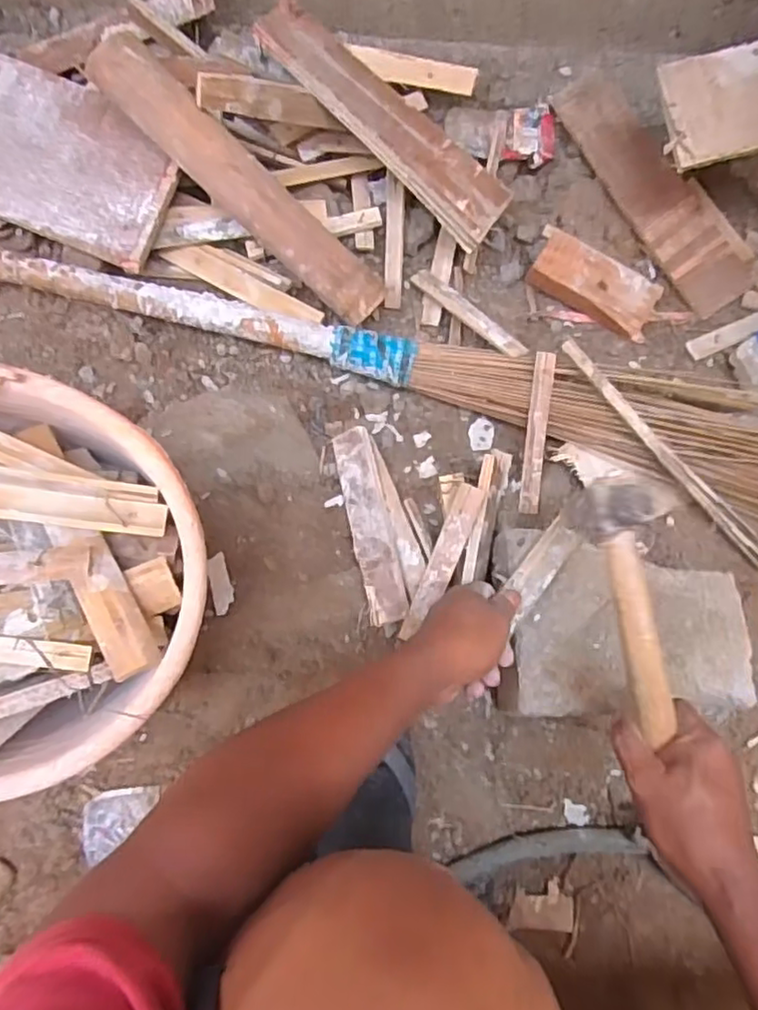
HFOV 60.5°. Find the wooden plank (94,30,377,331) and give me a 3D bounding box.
[{"bbox_3d":[-0.134,-0.320,0.657,0.346,0.041,0.057,41,81,-16],"label":"wooden plank"}]

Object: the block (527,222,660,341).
[{"bbox_3d":[0.246,-0.253,0.734,0.153,0.037,0.068,29,80,6],"label":"block"}]

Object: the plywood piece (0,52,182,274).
[{"bbox_3d":[-0.364,-0.379,0.694,0.306,0.013,0.160,23,90,5],"label":"plywood piece"}]

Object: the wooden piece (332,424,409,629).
[{"bbox_3d":[-0.009,0.017,0.648,0.041,0.013,0.200,-19,69,19],"label":"wooden piece"}]

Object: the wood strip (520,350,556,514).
[{"bbox_3d":[0.163,-0.073,0.669,0.020,0.009,0.163,6,96,1],"label":"wood strip"}]

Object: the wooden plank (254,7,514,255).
[{"bbox_3d":[0.011,-0.400,0.683,0.298,0.024,0.088,39,63,-10],"label":"wooden plank"}]

